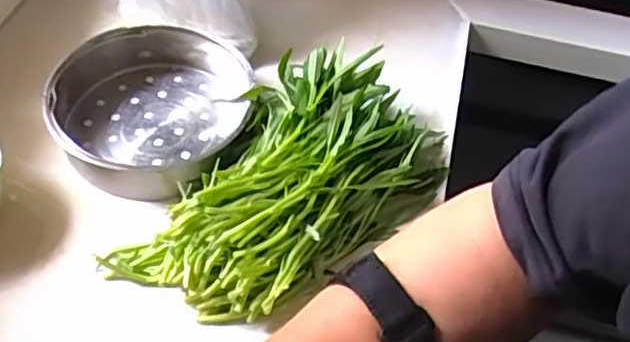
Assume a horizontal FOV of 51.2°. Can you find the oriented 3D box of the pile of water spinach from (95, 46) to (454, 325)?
[{"bbox_3d":[-0.017,0.005,0.657,0.182,0.092,0.352,37,58,22],"label":"pile of water spinach"}]

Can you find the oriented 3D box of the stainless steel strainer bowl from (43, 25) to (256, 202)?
[{"bbox_3d":[-0.180,-0.076,0.726,0.201,0.083,0.229,-4,52,-8],"label":"stainless steel strainer bowl"}]

